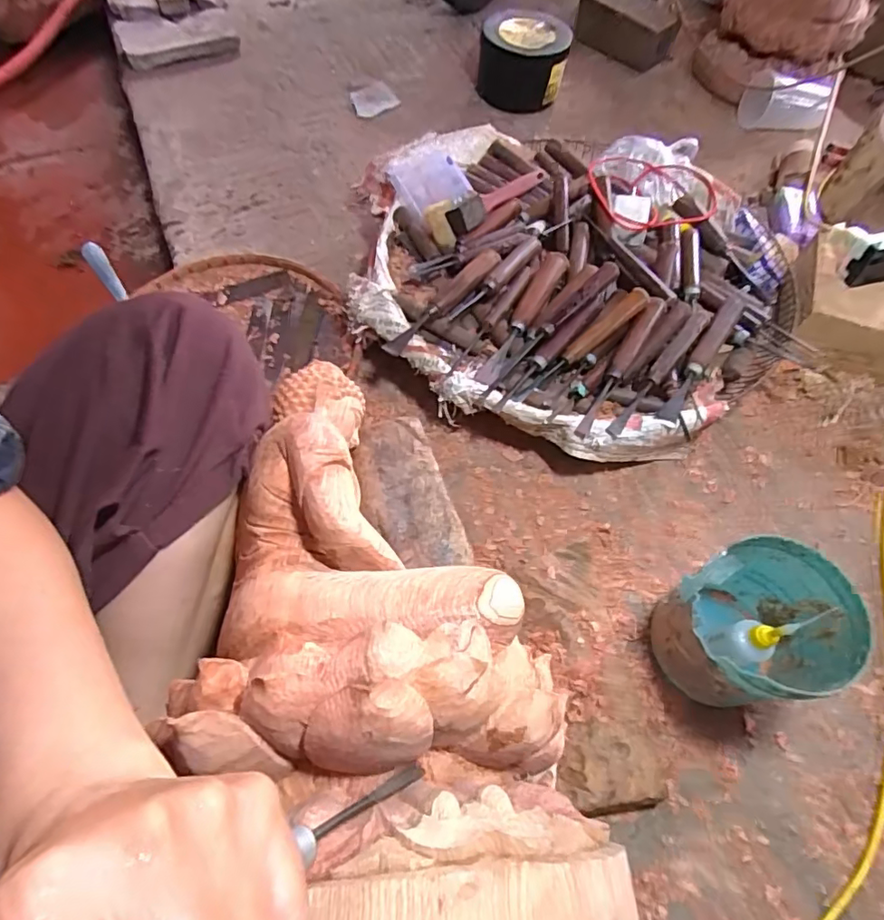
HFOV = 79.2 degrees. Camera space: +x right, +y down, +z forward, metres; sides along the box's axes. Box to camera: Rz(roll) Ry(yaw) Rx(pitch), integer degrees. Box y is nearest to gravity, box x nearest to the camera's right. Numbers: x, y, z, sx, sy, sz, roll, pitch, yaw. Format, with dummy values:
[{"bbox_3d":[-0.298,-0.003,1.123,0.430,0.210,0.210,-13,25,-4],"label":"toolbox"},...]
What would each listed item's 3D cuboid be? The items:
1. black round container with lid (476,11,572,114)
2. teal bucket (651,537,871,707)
[{"bbox_3d":[0.136,-0.678,0.897,0.146,0.106,0.119,9,60,3],"label":"black round container with lid"},{"bbox_3d":[0.238,0.134,0.422,0.111,0.114,0.104,1,59,-2],"label":"teal bucket"}]

